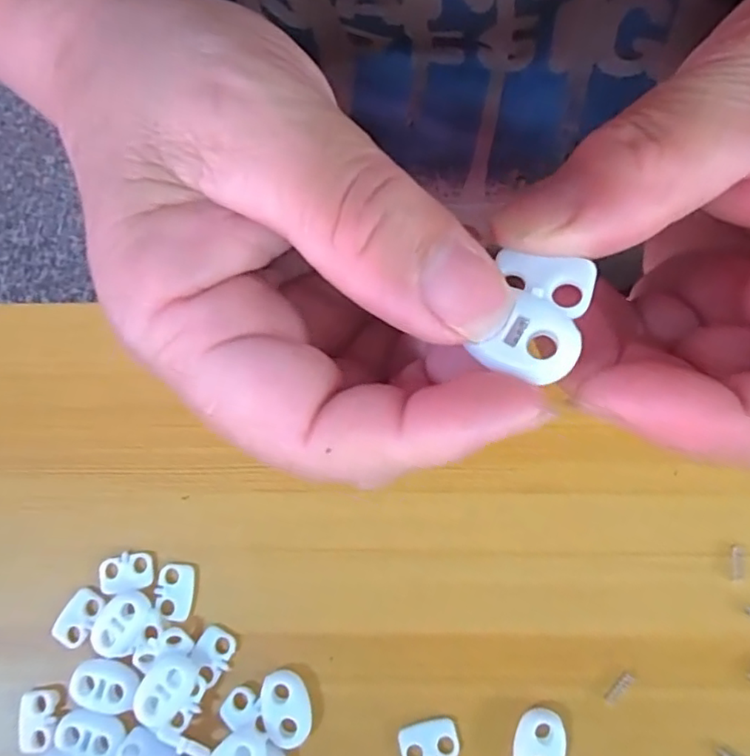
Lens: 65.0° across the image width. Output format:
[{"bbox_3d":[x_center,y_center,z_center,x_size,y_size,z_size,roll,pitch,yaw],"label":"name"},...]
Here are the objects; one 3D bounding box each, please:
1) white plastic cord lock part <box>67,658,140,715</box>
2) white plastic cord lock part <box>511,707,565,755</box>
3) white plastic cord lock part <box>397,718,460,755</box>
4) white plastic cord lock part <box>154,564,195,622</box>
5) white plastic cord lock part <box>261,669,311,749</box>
[{"bbox_3d":[-0.088,0.100,0.191,0.022,0.004,0.016,5,76,4],"label":"white plastic cord lock part"},{"bbox_3d":[0.051,0.115,0.183,0.014,0.006,0.022,13,76,6],"label":"white plastic cord lock part"},{"bbox_3d":[0.017,0.116,0.185,0.018,0.004,0.012,-13,75,0],"label":"white plastic cord lock part"},{"bbox_3d":[-0.069,0.073,0.200,0.013,0.004,0.018,9,76,6],"label":"white plastic cord lock part"},{"bbox_3d":[-0.028,0.106,0.190,0.015,0.005,0.022,-10,75,1],"label":"white plastic cord lock part"}]

